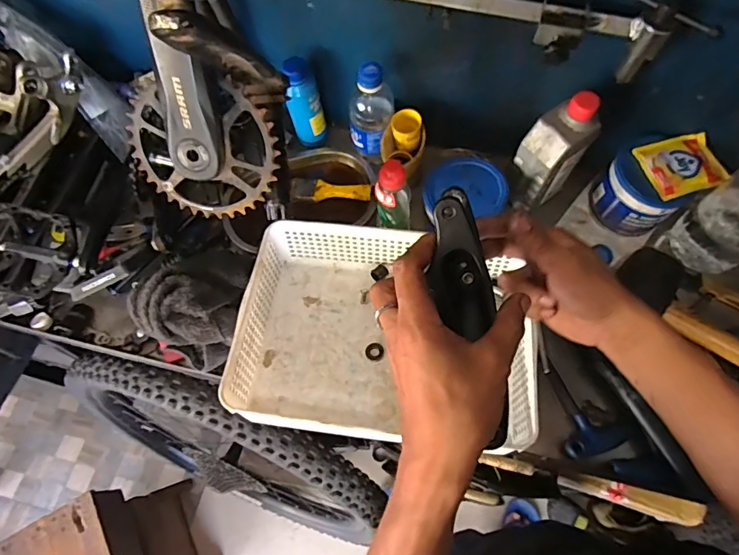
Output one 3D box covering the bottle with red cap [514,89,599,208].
[{"bbox_3d":[0.231,-0.156,0.606,0.077,0.163,0.054,-35,69,-12],"label":"bottle with red cap"}]

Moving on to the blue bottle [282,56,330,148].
[{"bbox_3d":[-0.091,-0.246,0.684,0.053,0.146,0.043,-10,66,-1],"label":"blue bottle"}]

